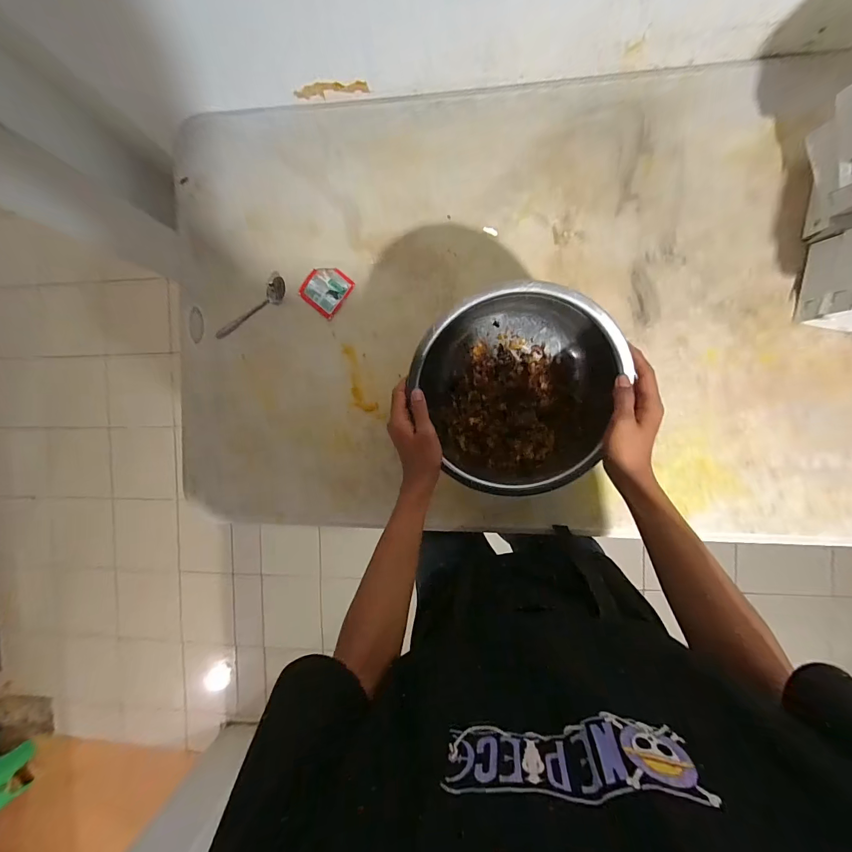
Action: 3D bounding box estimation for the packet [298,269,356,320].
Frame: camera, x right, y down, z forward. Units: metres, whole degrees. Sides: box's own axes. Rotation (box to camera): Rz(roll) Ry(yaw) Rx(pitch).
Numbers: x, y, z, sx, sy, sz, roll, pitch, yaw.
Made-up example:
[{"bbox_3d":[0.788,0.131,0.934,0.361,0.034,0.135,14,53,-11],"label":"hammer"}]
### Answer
[{"bbox_3d":[-0.178,-0.246,0.664,0.079,0.010,0.079,40,96,3],"label":"packet"}]

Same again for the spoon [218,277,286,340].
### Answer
[{"bbox_3d":[-0.319,-0.210,0.670,0.164,0.021,0.037,-33,89,7],"label":"spoon"}]

